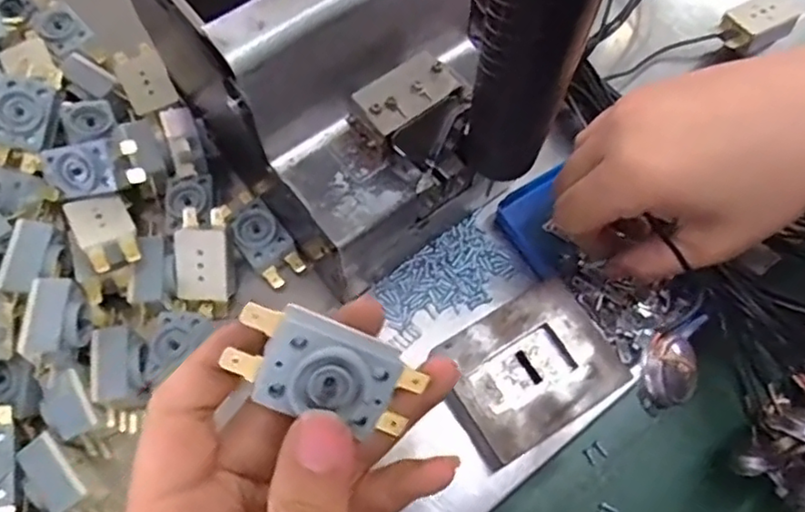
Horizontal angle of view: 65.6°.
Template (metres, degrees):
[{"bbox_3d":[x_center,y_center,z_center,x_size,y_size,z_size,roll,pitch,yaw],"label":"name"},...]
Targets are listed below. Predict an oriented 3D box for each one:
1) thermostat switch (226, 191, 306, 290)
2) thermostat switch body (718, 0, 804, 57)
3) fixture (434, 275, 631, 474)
[{"bbox_3d":[-0.080,-0.011,0.348,0.026,0.015,0.057,-36,74,-14],"label":"thermostat switch"},{"bbox_3d":[0.223,-0.147,0.387,0.048,0.015,0.030,-28,72,-11],"label":"thermostat switch body"},{"bbox_3d":[0.062,0.059,0.321,0.085,0.033,0.064,-30,73,-12],"label":"fixture"}]

